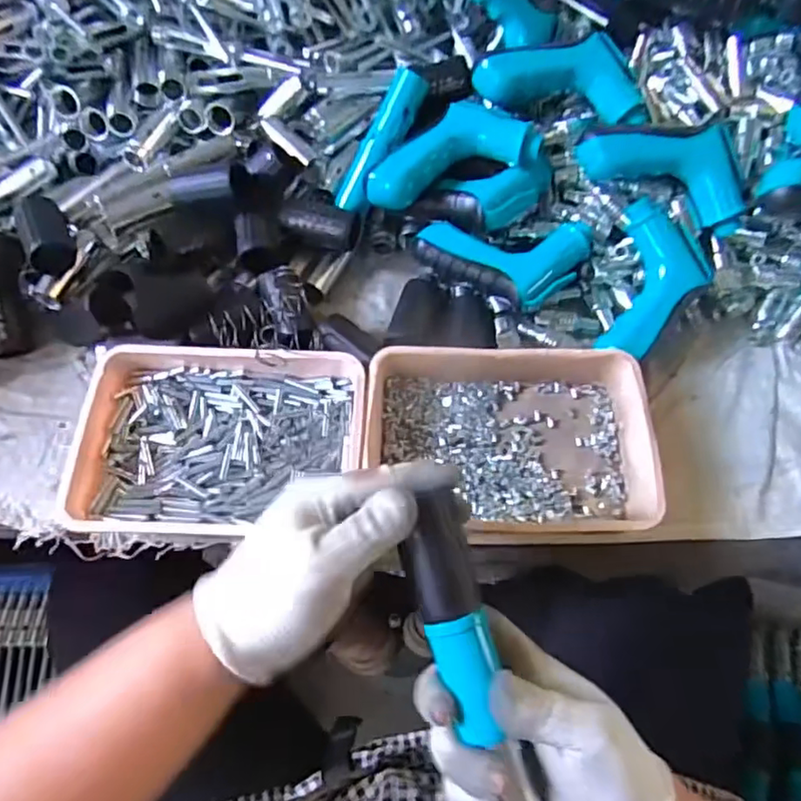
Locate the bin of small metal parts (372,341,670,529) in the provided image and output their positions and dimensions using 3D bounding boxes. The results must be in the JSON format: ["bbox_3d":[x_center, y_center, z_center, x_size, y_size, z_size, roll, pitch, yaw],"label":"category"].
[{"bbox_3d":[0.076,0.029,0.433,0.200,0.042,0.140,2,65,1],"label":"bin of small metal parts"}]

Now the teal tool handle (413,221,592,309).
[{"bbox_3d":[0.081,-0.108,0.480,0.140,0.040,0.071,3,65,1],"label":"teal tool handle"}]

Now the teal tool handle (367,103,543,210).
[{"bbox_3d":[0.037,-0.199,0.474,0.134,0.028,0.058,-21,66,4],"label":"teal tool handle"}]

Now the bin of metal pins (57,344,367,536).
[{"bbox_3d":[-0.127,0.028,0.428,0.198,0.036,0.139,3,65,1],"label":"bin of metal pins"}]

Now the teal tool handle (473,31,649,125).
[{"bbox_3d":[0.133,-0.268,0.483,0.136,0.032,0.058,12,66,5],"label":"teal tool handle"}]

